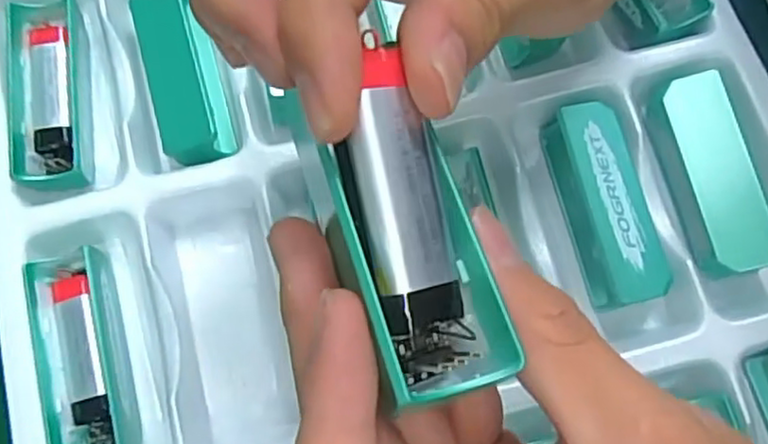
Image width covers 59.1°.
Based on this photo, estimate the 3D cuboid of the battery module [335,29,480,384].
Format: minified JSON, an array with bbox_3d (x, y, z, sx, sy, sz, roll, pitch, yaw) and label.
[{"bbox_3d":[0.003,-0.002,0.132,0.018,0.010,0.066,-12,92,-1],"label":"battery module"}]

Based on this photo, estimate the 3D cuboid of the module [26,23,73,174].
[{"bbox_3d":[-0.139,-0.054,0.286,0.017,0.010,0.066,-10,76,-1],"label":"module"}]

